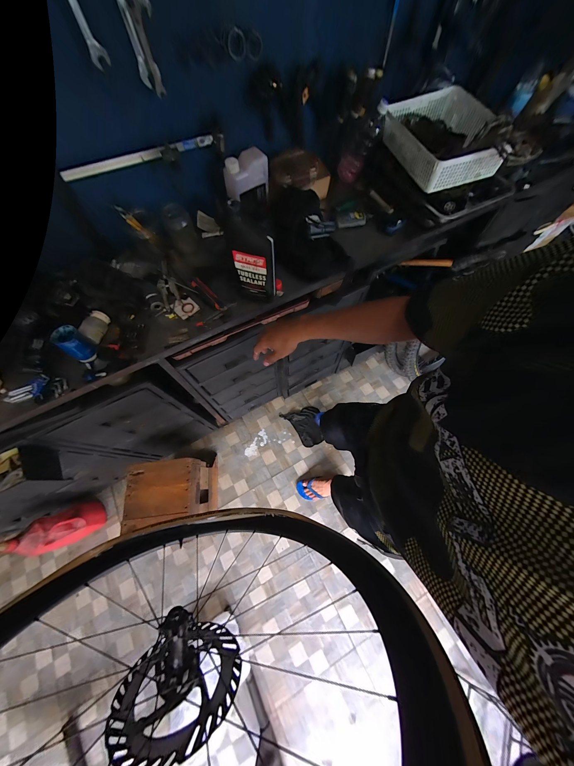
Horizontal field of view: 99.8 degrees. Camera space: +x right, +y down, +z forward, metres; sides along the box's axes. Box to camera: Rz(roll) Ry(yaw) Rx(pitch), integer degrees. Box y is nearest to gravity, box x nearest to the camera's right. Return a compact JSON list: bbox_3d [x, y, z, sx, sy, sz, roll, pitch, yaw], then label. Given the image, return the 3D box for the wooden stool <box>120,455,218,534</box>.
[{"bbox_3d":[-0.496,0.488,1.122,0.278,0.416,0.231,-10,69,-4],"label":"wooden stool"}]

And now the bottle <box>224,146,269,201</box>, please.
[{"bbox_3d":[-0.124,-0.632,0.730,0.143,0.076,0.059,-40,74,-14],"label":"bottle"}]

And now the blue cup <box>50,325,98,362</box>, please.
[{"bbox_3d":[-0.533,-0.098,0.614,0.057,0.078,0.057,0,69,0],"label":"blue cup"}]

